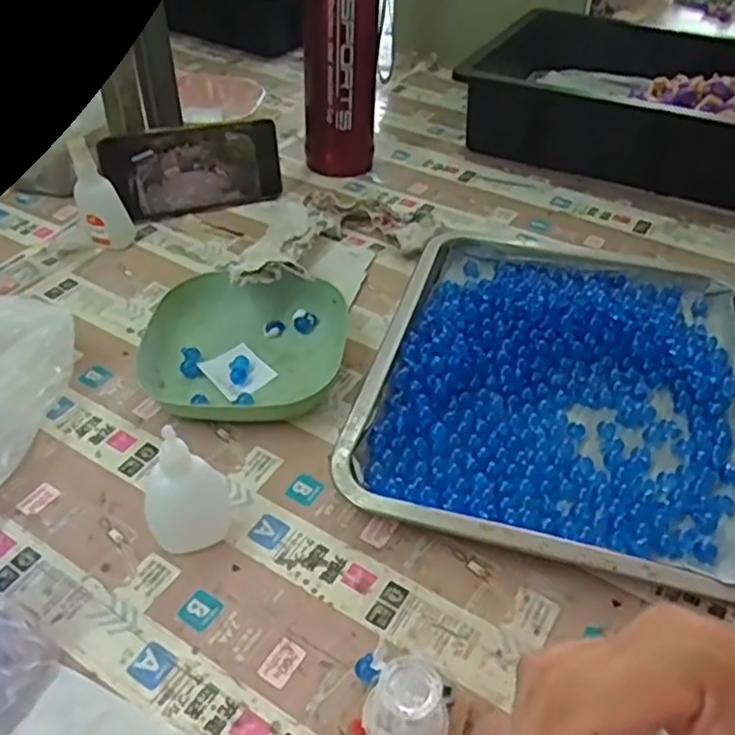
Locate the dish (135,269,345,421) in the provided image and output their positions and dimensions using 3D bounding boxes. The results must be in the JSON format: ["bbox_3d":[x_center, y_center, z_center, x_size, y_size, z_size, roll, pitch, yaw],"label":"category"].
[{"bbox_3d":[-0.091,-0.017,0.522,0.142,0.039,0.133,1,42,-1],"label":"dish"}]

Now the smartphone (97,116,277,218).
[{"bbox_3d":[-0.163,-0.189,0.672,0.164,0.078,0.008,-15,27,-23],"label":"smartphone"}]

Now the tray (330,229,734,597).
[{"bbox_3d":[0.143,0.008,0.506,0.266,0.033,0.305,13,44,12],"label":"tray"}]

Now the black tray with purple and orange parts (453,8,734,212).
[{"bbox_3d":[0.352,-0.310,0.827,0.464,0.088,0.309,23,43,18],"label":"black tray with purple and orange parts"}]

